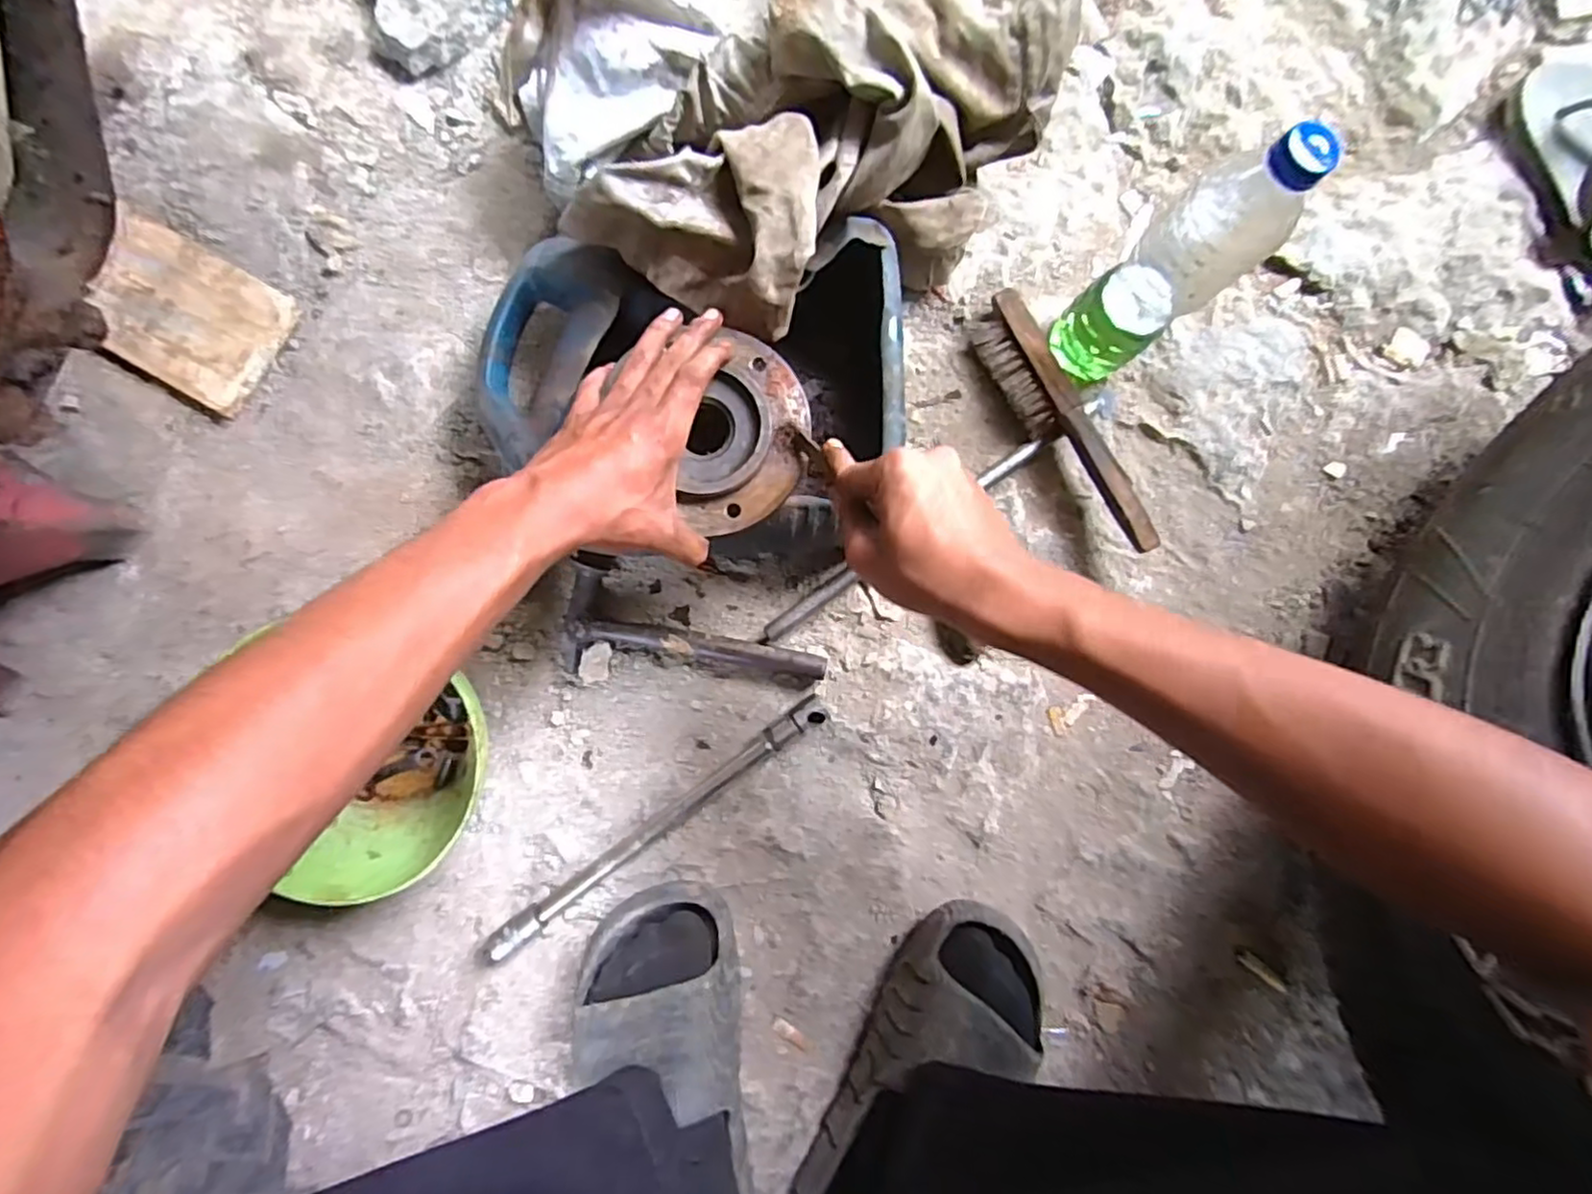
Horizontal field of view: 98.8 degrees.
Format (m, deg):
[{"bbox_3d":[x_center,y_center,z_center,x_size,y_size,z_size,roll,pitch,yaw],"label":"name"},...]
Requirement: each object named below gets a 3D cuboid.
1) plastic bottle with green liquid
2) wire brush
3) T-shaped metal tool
[{"bbox_3d":[0.254,-0.220,0.473,0.057,0.229,0.064,-38,91,-3],"label":"plastic bottle with green liquid"},{"bbox_3d":[0.220,-0.141,0.554,0.052,0.060,0.229,-33,91,-4],"label":"wire brush"},{"bbox_3d":[-0.078,0.031,0.536,0.202,0.027,0.086,12,88,-3],"label":"T-shaped metal tool"}]

